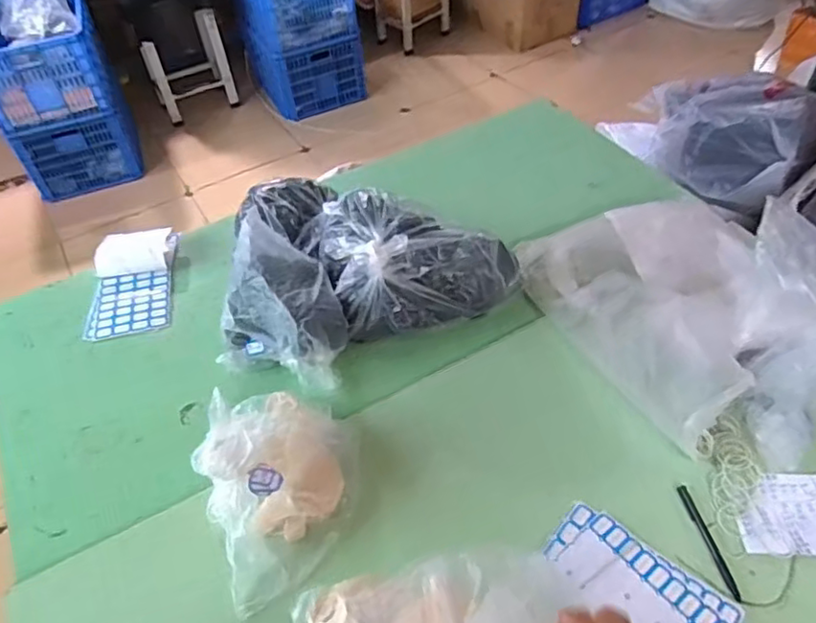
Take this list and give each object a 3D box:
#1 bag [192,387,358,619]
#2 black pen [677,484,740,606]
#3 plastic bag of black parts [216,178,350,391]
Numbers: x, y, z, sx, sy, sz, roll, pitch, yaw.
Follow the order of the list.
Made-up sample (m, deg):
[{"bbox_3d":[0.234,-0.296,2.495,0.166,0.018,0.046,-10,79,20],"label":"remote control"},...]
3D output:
[{"bbox_3d":[-0.158,0.196,0.742,0.164,0.131,0.258,9,48,8],"label":"bag"},{"bbox_3d":[0.350,0.265,0.730,0.014,0.008,0.137,-6,48,-6],"label":"black pen"},{"bbox_3d":[-0.182,-0.065,0.982,0.198,0.146,0.343,3,47,3],"label":"plastic bag of black parts"}]

